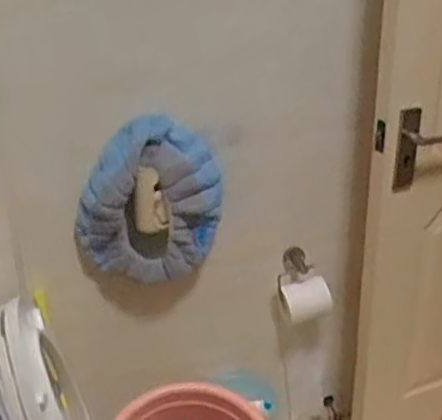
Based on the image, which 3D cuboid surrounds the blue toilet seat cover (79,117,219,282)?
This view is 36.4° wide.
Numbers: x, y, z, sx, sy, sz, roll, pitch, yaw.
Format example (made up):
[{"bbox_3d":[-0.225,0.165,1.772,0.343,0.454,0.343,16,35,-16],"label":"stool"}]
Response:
[{"bbox_3d":[-0.158,-0.017,1.500,0.317,0.362,0.091,-11,27,-19],"label":"blue toilet seat cover"}]

